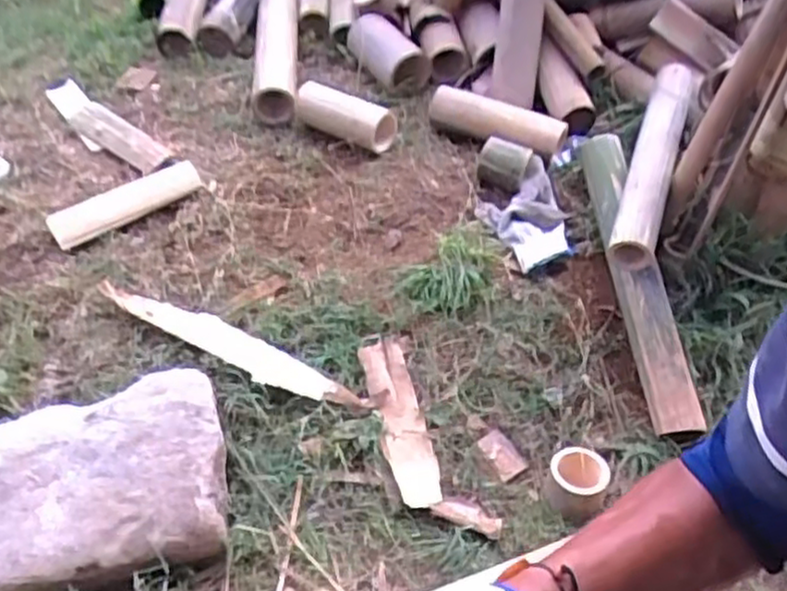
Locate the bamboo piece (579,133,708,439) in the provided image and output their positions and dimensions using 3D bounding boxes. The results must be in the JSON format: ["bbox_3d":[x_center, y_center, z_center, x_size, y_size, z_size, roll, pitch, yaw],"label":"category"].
[{"bbox_3d":[0.298,-0.030,0.885,0.068,0.045,0.398,-6,67,-6],"label":"bamboo piece"}]

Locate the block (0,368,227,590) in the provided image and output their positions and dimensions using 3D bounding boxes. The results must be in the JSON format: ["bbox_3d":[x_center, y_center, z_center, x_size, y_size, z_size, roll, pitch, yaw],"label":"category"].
[{"bbox_3d":[-0.300,0.184,0.731,0.251,0.078,0.175,-10,44,-8],"label":"block"}]

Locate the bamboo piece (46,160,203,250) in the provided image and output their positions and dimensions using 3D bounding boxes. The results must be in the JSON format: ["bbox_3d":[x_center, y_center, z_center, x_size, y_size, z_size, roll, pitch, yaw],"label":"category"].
[{"bbox_3d":[-0.351,-0.125,0.965,0.198,0.040,0.034,-31,50,-27],"label":"bamboo piece"}]

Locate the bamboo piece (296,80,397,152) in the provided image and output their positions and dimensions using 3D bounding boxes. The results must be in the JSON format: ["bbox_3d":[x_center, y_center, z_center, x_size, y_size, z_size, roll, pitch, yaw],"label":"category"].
[{"bbox_3d":[-0.068,-0.270,1.076,0.154,0.056,0.064,25,50,26],"label":"bamboo piece"}]

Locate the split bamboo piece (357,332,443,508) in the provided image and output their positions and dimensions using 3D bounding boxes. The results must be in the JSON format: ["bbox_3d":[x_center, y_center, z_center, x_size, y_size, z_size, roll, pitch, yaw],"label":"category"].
[{"bbox_3d":[0.008,0.134,0.821,0.055,0.021,0.208,-10,61,-11],"label":"split bamboo piece"}]

